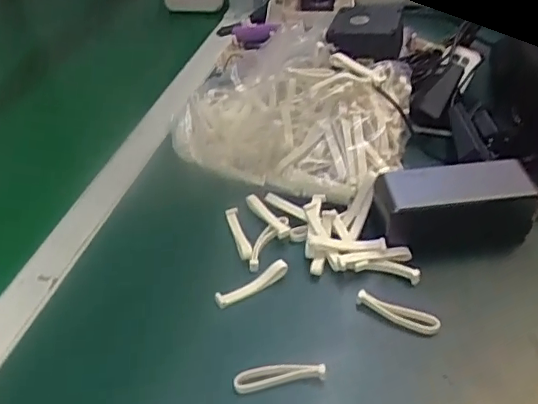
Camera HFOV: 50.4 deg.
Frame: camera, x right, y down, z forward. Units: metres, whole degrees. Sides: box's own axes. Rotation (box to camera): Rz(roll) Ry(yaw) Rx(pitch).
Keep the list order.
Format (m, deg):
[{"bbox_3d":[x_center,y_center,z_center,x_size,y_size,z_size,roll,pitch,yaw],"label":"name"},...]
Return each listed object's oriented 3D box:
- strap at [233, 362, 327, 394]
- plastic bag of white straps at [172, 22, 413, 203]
[{"bbox_3d":[0.007,0.122,0.404,0.063,0.015,0.014,-6,43,-4],"label":"strap"},{"bbox_3d":[0.026,-0.108,0.588,0.230,0.074,0.203,14,45,16],"label":"plastic bag of white straps"}]

